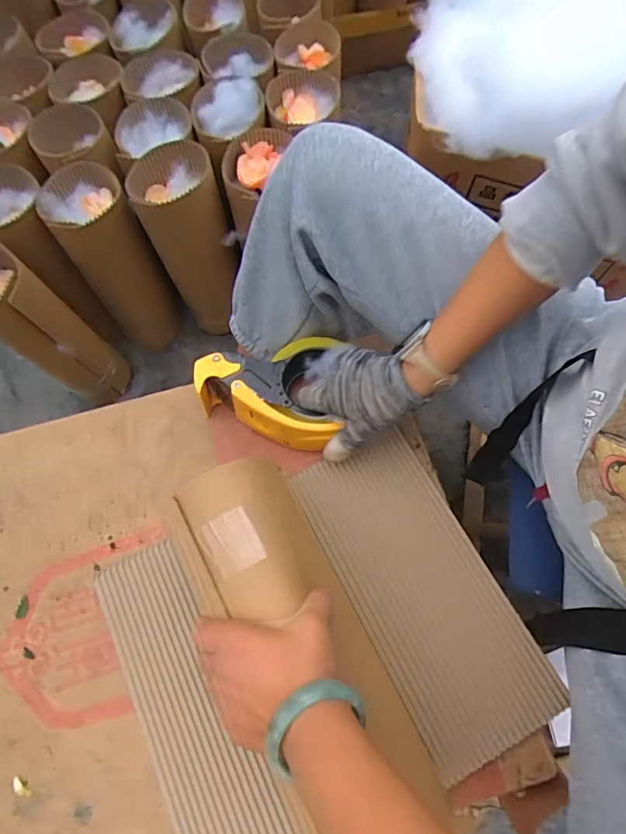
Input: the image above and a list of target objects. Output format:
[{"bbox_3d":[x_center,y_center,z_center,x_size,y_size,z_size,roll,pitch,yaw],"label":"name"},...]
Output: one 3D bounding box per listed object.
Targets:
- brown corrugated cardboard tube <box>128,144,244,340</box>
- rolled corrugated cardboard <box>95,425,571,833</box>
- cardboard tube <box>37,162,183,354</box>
[{"bbox_3d":[-0.161,-0.224,0.660,0.096,0.289,0.079,-24,68,-9],"label":"brown corrugated cardboard tube"},{"bbox_3d":[0.009,0.172,0.383,0.333,0.129,0.289,-26,69,-10],"label":"rolled corrugated cardboard"},{"bbox_3d":[-0.251,-0.191,0.638,0.096,0.264,0.096,-29,69,-11],"label":"cardboard tube"}]

